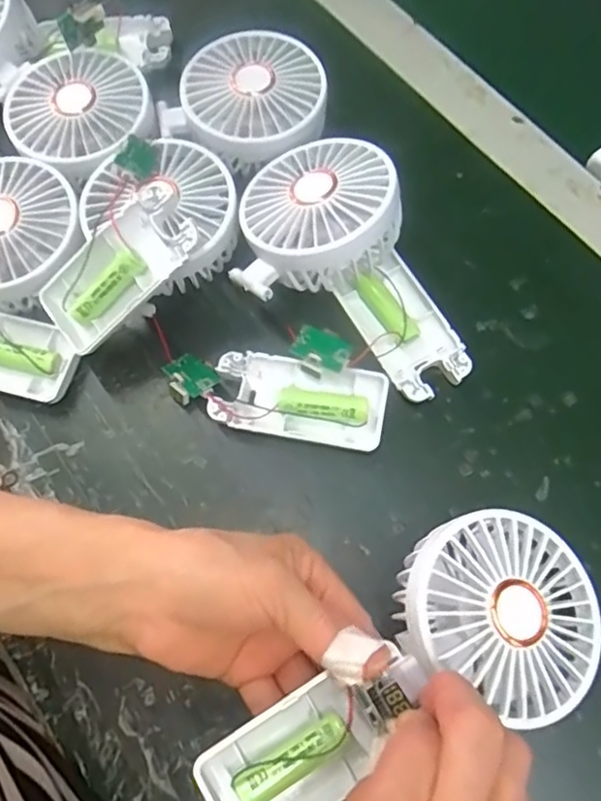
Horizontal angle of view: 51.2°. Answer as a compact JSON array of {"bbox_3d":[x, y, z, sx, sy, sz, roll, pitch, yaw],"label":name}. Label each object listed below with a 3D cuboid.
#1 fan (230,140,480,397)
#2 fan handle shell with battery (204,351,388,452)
[{"bbox_3d":[0.021,-0.070,0.345,0.096,0.060,0.159,-27,71,-8],"label":"fan"},{"bbox_3d":[-0.002,0.000,0.341,0.092,0.019,0.044,10,70,5],"label":"fan handle shell with battery"}]

